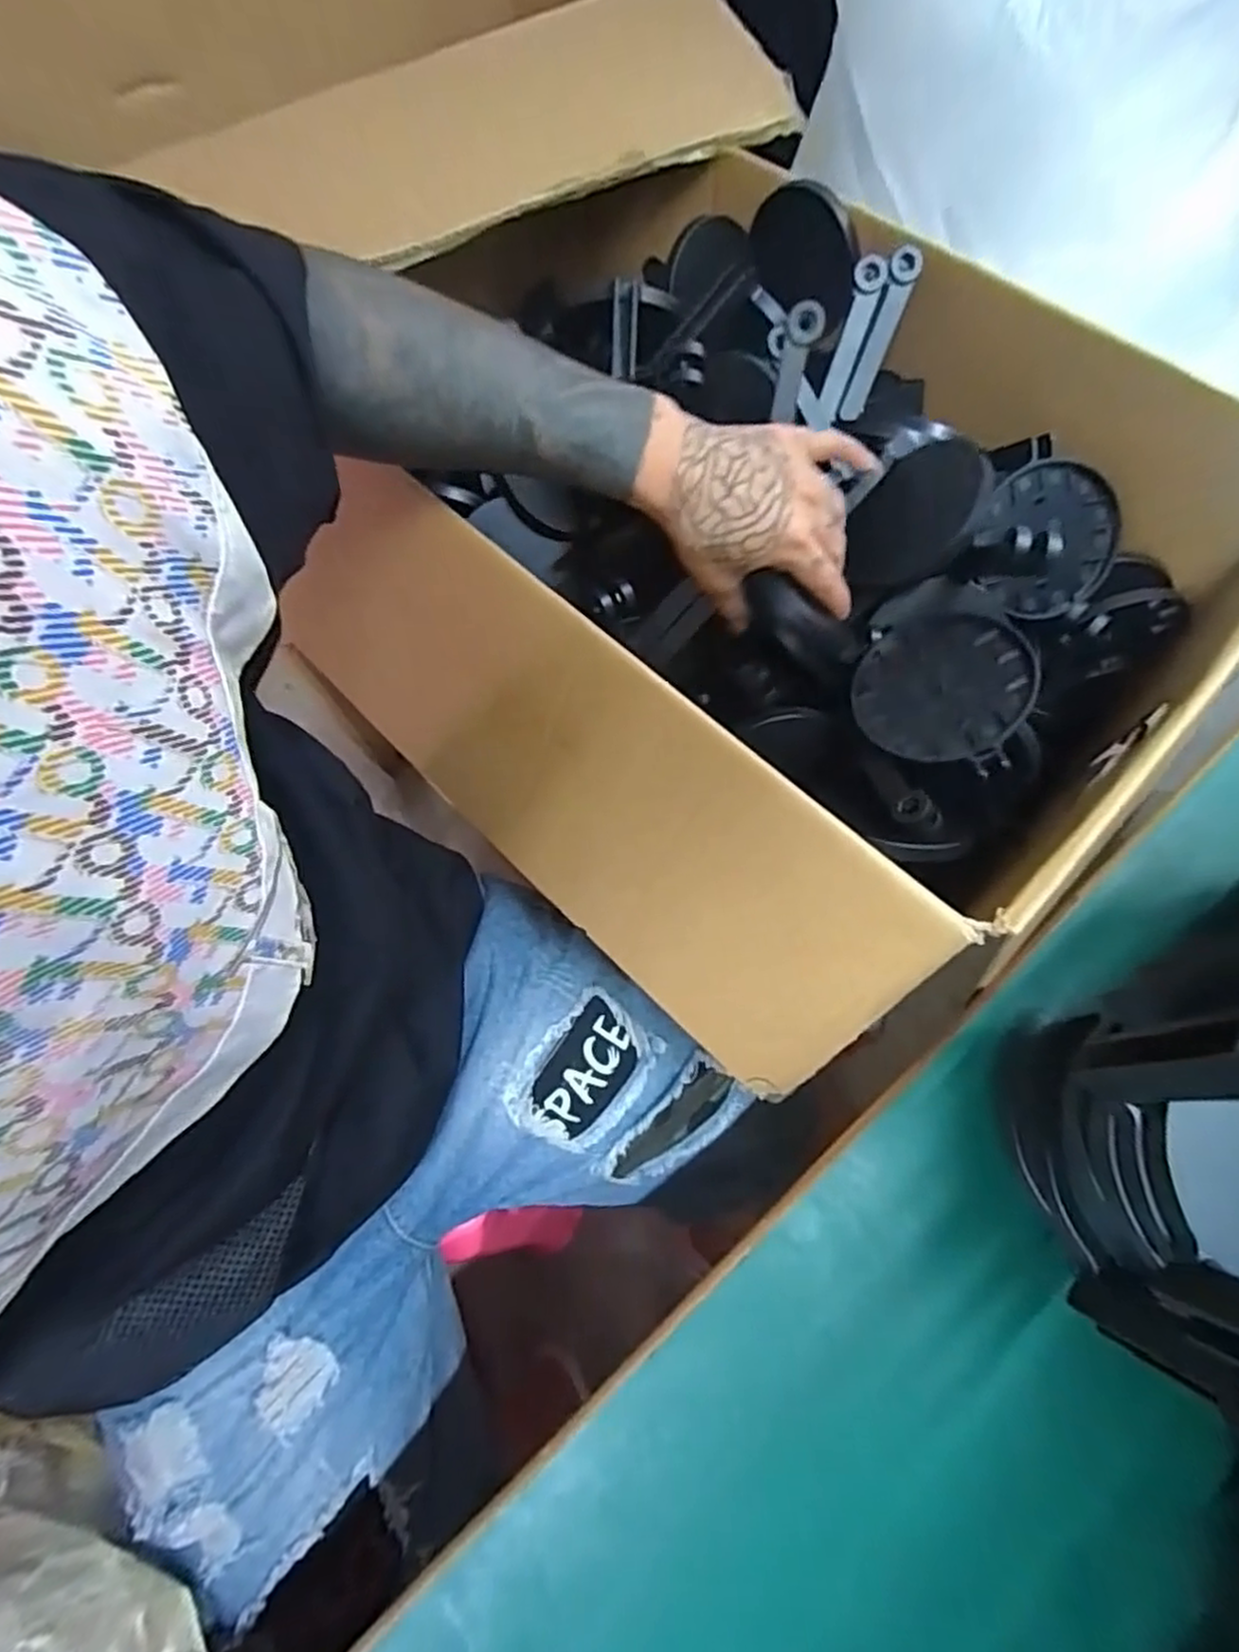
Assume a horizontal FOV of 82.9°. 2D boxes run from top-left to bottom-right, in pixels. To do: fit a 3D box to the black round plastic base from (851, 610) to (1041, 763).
[{"bbox_3d":[0.195,-0.086,0.427,0.099,0.010,0.098,14,76,38],"label":"black round plastic base"}]

